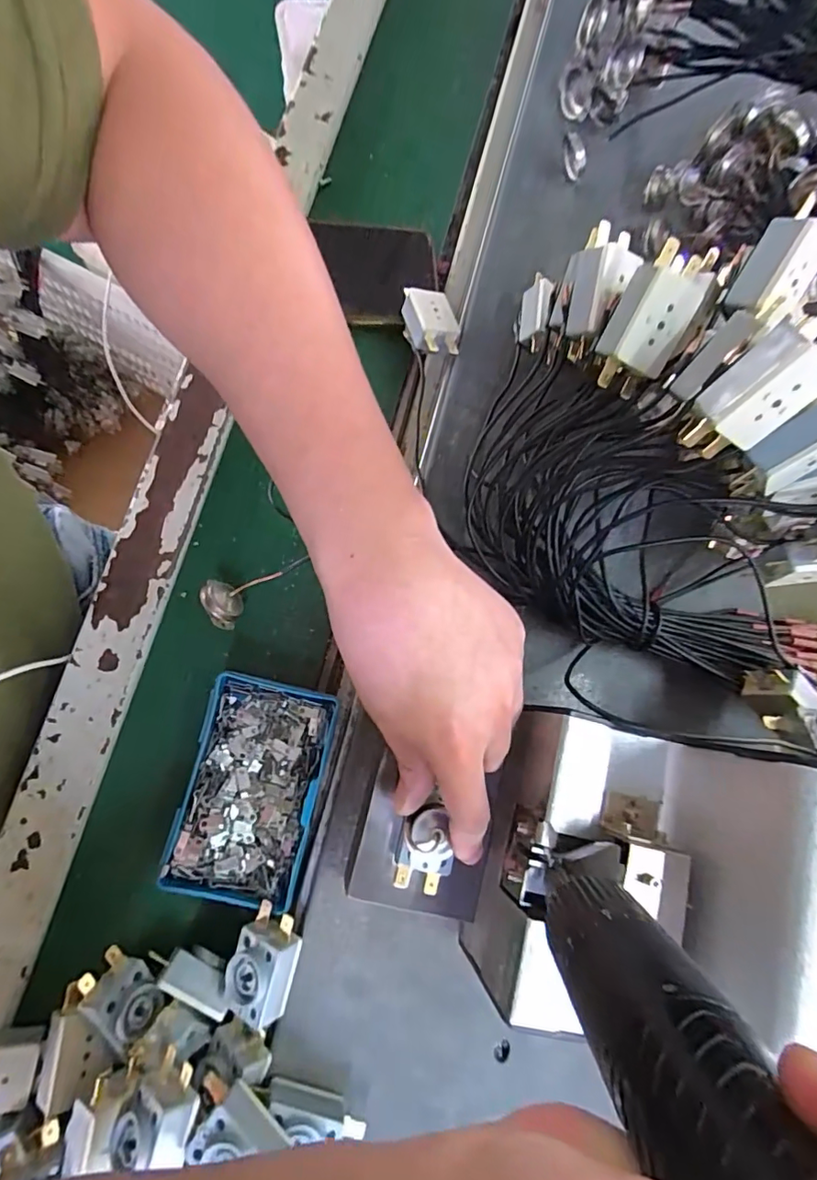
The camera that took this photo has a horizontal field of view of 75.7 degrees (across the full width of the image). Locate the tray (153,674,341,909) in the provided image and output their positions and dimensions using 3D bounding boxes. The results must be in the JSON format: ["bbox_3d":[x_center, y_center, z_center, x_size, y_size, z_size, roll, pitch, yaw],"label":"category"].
[{"bbox_3d":[-0.086,0.111,0.298,0.069,0.031,0.114,13,79,-6],"label":"tray"}]

